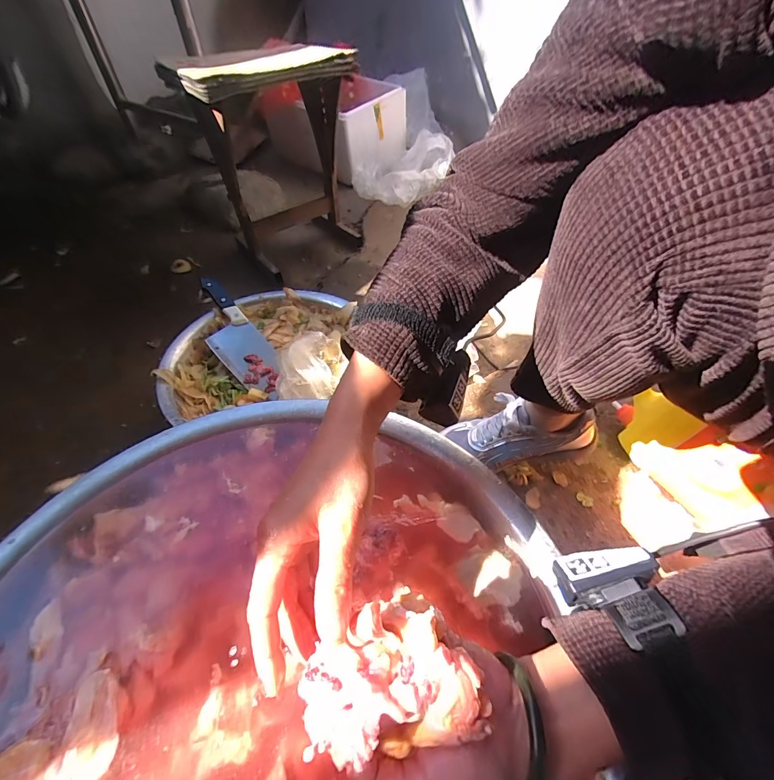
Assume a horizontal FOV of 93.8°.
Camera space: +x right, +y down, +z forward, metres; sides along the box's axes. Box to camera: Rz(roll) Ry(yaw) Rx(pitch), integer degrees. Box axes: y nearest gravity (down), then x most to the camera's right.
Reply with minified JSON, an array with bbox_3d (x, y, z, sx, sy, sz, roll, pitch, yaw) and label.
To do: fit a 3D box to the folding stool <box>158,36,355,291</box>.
[{"bbox_3d":[-0.252,-0.558,0.914,0.385,0.419,0.260,-33,58,-28],"label":"folding stool"}]

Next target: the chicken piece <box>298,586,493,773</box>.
[{"bbox_3d":[-0.001,0.161,0.202,0.090,0.046,0.074,-20,52,-17],"label":"chicken piece"}]

